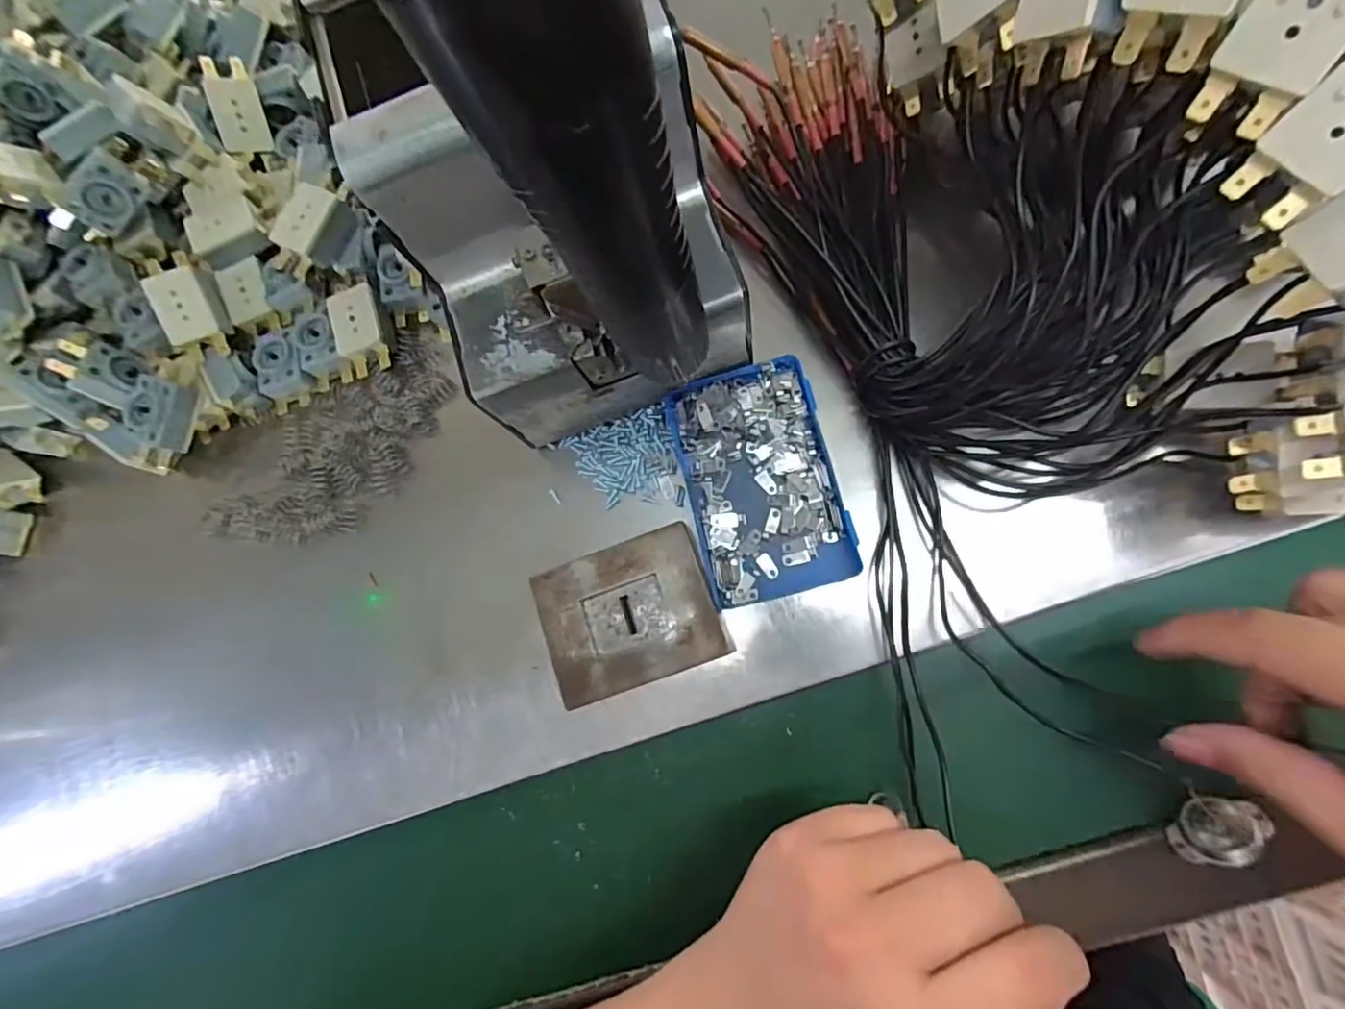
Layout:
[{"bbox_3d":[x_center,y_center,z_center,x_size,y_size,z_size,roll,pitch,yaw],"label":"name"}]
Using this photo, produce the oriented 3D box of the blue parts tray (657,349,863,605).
[{"bbox_3d":[0.043,-0.012,0.298,0.070,0.015,0.112,-15,78,6],"label":"blue parts tray"}]

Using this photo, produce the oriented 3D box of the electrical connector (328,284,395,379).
[{"bbox_3d":[-0.176,-0.100,0.343,0.030,0.011,0.048,-21,77,5],"label":"electrical connector"}]

